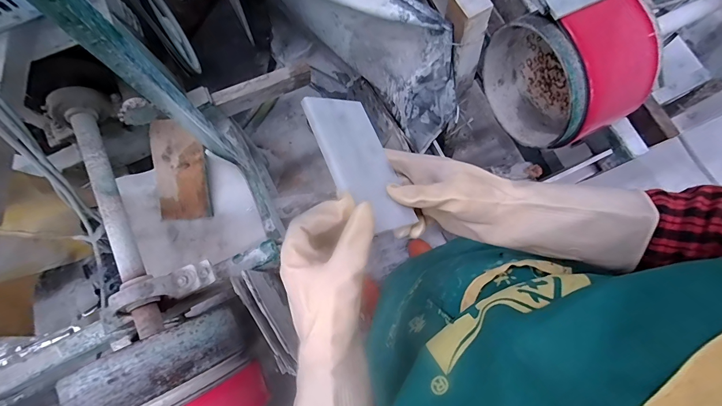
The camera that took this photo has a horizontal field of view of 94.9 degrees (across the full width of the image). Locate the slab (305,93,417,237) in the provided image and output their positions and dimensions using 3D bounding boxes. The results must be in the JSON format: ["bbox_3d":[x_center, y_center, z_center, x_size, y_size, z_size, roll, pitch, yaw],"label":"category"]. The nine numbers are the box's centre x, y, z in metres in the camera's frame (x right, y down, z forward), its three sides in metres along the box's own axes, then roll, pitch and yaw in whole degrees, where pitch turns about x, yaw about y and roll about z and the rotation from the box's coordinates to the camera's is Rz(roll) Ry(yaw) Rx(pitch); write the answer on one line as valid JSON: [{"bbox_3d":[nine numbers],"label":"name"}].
[{"bbox_3d":[0.000,-0.042,0.331,0.075,0.008,0.148,-13,72,-41],"label":"slab"}]

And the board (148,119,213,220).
[{"bbox_3d":[-0.447,-0.079,0.818,0.125,0.014,0.240,-7,95,2],"label":"board"}]

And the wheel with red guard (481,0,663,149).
[{"bbox_3d":[0.404,-0.268,0.674,0.152,0.292,0.266,-26,79,-4],"label":"wheel with red guard"}]

